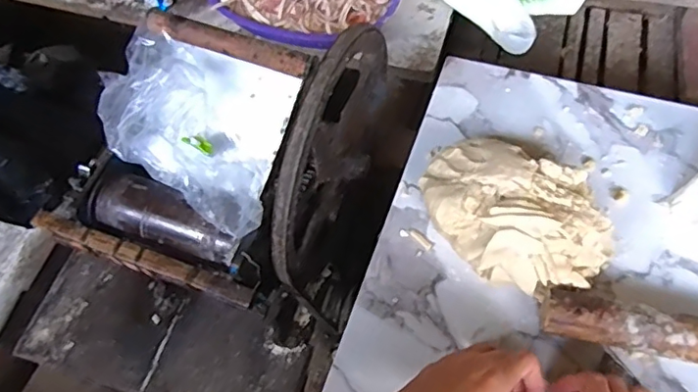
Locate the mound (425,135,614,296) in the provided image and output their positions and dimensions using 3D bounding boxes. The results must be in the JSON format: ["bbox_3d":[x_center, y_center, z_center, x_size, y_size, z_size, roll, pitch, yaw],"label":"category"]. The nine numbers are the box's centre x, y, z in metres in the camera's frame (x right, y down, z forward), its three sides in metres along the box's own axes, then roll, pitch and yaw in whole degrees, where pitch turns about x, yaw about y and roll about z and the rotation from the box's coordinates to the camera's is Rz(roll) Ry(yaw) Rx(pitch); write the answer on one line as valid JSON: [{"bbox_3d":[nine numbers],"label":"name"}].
[{"bbox_3d":[0.143,0.010,0.490,0.128,0.064,0.161,-29,63,-14],"label":"mound"}]

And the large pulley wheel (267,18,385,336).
[{"bbox_3d":[-0.010,-0.029,0.563,0.044,0.268,0.253,23,63,15],"label":"large pulley wheel"}]

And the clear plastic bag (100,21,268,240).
[{"bbox_3d":[-0.152,-0.048,0.529,0.103,0.067,0.206,-36,86,-17],"label":"clear plastic bag"}]

